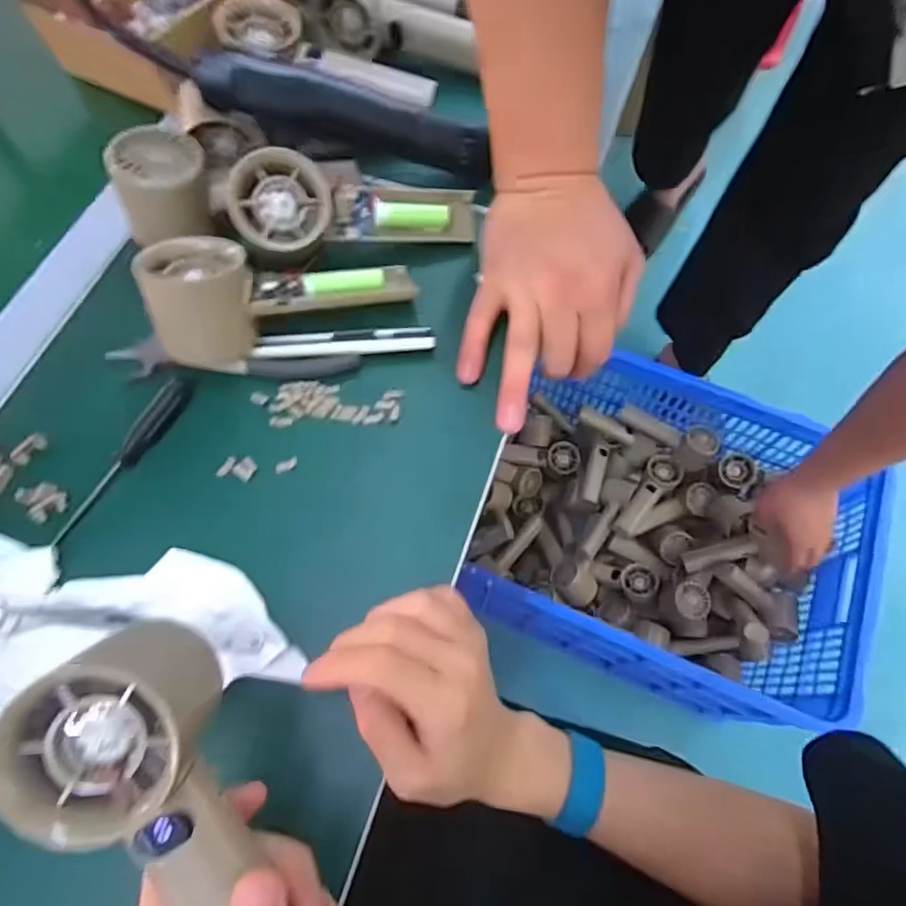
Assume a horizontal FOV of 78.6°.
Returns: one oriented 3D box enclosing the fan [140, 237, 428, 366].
[{"bbox_3d":[-0.102,-0.096,0.346,0.160,0.051,0.058,-9,68,-21],"label":"fan"}]

